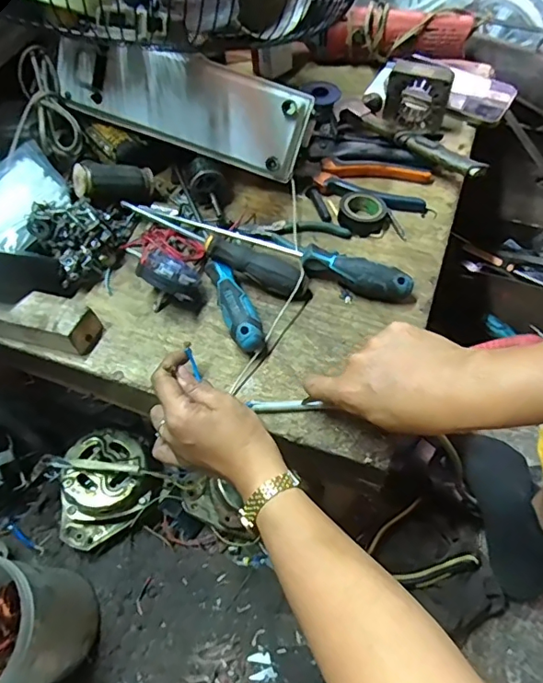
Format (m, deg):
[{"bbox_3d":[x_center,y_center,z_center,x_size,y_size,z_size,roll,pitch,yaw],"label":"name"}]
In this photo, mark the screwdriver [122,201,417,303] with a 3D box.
[{"bbox_3d":[-0.007,-0.104,0.544,0.313,0.033,0.037,19,59,13],"label":"screwdriver"}]

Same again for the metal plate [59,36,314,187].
[{"bbox_3d":[-0.099,-0.268,0.569,0.277,0.095,0.015,20,28,1],"label":"metal plate"}]

